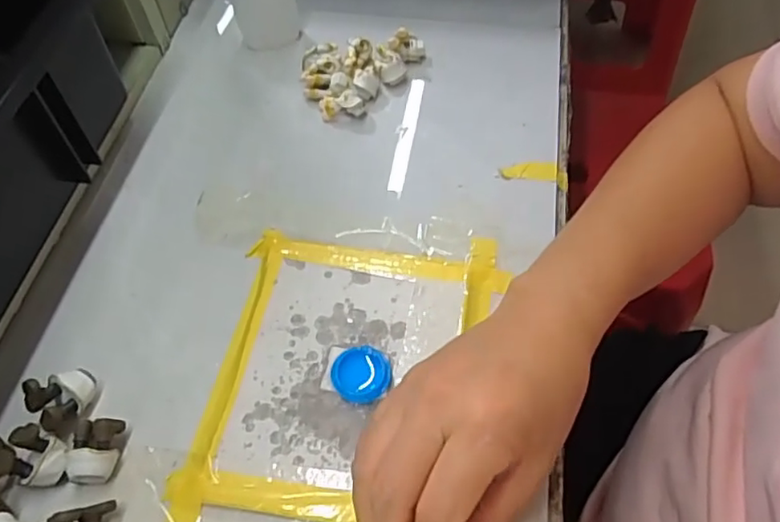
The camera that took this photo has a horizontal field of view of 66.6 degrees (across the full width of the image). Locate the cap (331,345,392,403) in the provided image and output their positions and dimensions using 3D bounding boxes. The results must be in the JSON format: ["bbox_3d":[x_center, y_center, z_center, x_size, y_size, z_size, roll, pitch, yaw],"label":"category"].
[{"bbox_3d":[-0.015,0.057,0.302,0.029,0.007,0.030,-1,57,1],"label":"cap"}]

